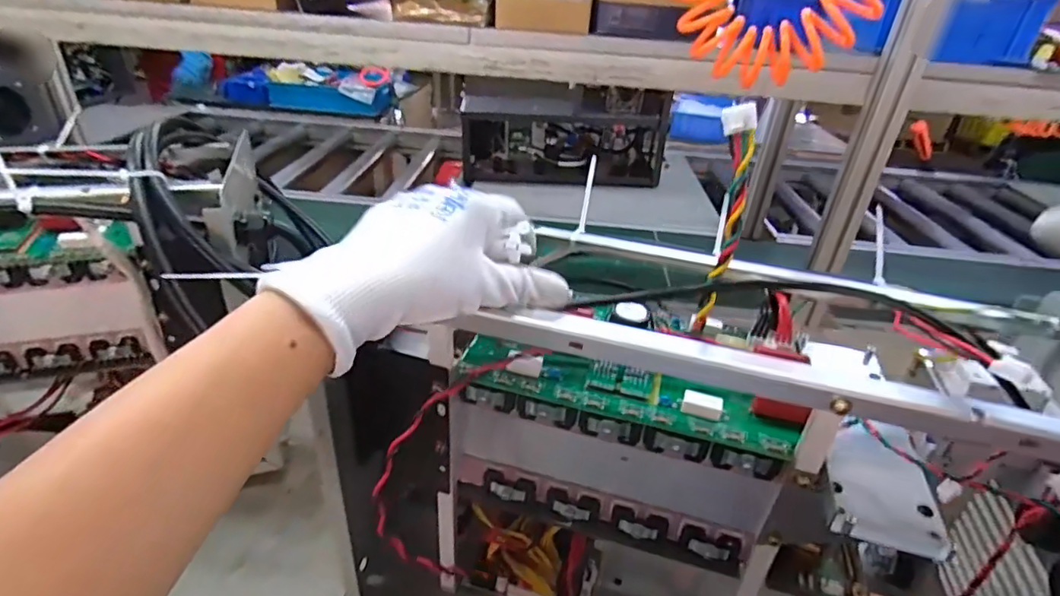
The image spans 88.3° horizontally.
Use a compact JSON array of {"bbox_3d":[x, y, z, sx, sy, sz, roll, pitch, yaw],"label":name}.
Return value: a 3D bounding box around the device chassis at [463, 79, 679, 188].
[{"bbox_3d":[0.091,-0.436,1.477,0.539,0.254,0.181,2,32,-3],"label":"device chassis"}]

